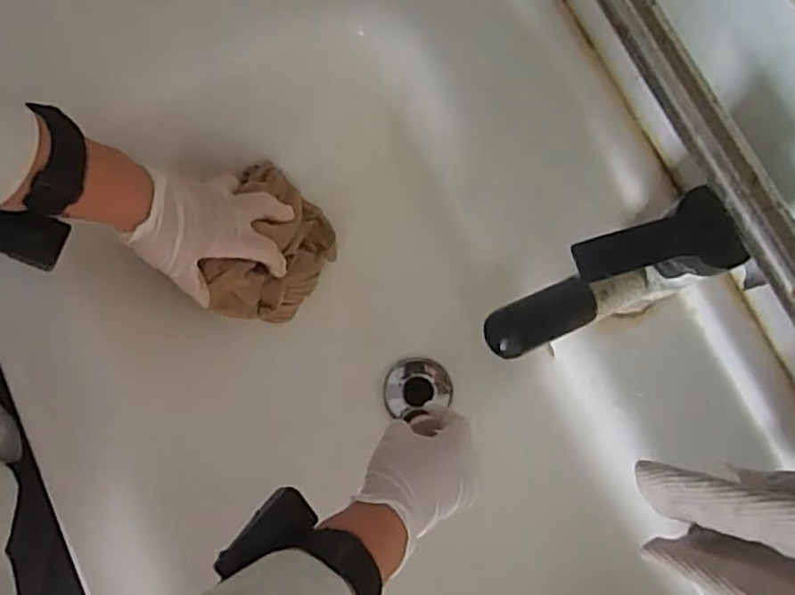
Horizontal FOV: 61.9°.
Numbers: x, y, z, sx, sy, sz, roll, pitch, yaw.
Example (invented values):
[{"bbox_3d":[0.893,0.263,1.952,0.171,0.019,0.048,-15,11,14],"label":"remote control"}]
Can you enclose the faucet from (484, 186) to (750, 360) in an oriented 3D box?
[{"bbox_3d":[0.110,-0.008,0.360,0.137,0.087,0.041,-22,81,-5],"label":"faucet"}]

